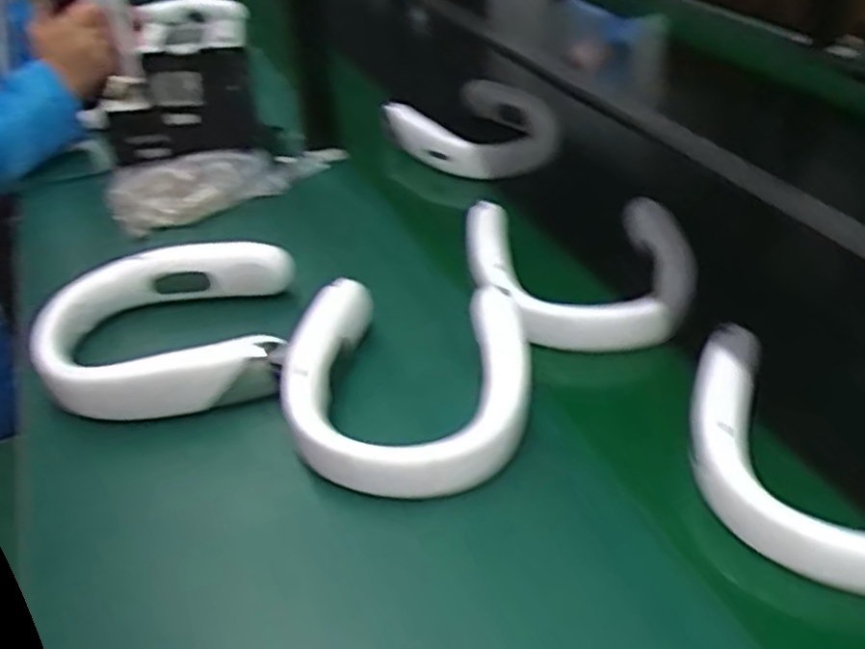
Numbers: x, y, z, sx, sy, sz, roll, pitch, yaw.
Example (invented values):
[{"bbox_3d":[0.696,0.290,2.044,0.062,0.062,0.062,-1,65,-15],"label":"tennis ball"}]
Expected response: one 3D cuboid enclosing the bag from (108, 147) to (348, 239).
[{"bbox_3d":[-0.222,-0.166,0.846,0.269,0.056,0.116,-16,39,-16],"label":"bag"}]

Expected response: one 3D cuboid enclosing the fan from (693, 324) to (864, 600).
[{"bbox_3d":[0.281,0.090,0.517,0.190,0.048,0.181,13,40,20],"label":"fan"}]

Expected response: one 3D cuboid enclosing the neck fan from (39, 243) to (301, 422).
[{"bbox_3d":[-0.220,0.001,0.628,0.199,0.051,0.172,-8,38,-7],"label":"neck fan"}]

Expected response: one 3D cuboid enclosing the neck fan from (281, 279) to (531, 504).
[{"bbox_3d":[-0.018,0.041,0.569,0.177,0.059,0.188,2,38,6],"label":"neck fan"}]

